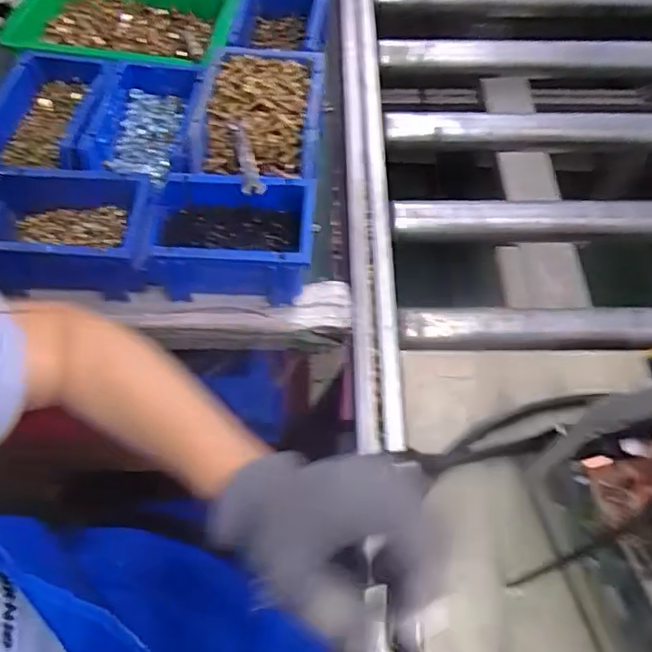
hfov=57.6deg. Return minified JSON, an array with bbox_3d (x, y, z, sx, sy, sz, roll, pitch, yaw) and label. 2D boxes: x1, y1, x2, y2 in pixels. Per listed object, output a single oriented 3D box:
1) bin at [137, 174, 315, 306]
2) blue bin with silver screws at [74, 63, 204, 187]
[{"bbox_3d":[-0.091,-0.082,0.557,0.153,0.074,0.100,2,59,1],"label":"bin"},{"bbox_3d":[-0.189,-0.206,0.620,0.128,0.057,0.156,-8,60,-5],"label":"blue bin with silver screws"}]

